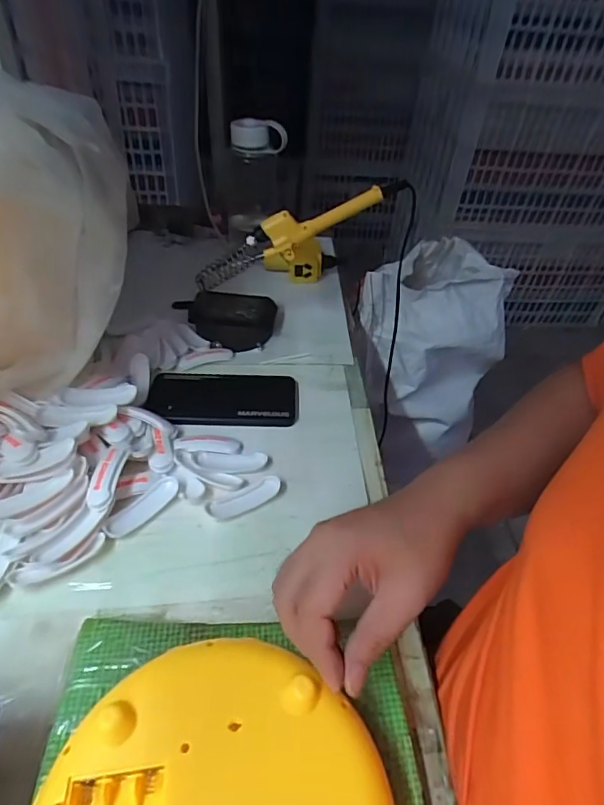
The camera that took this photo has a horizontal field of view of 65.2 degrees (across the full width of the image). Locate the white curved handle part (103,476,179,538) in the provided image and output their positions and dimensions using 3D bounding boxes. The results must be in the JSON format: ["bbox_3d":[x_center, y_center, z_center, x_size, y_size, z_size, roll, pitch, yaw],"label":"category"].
[{"bbox_3d":[-0.138,0.092,0.412,0.022,0.008,0.071,32,50,26],"label":"white curved handle part"}]

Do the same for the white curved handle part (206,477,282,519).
[{"bbox_3d":[-0.050,0.088,0.428,0.069,0.006,0.020,-22,49,-26],"label":"white curved handle part"}]

